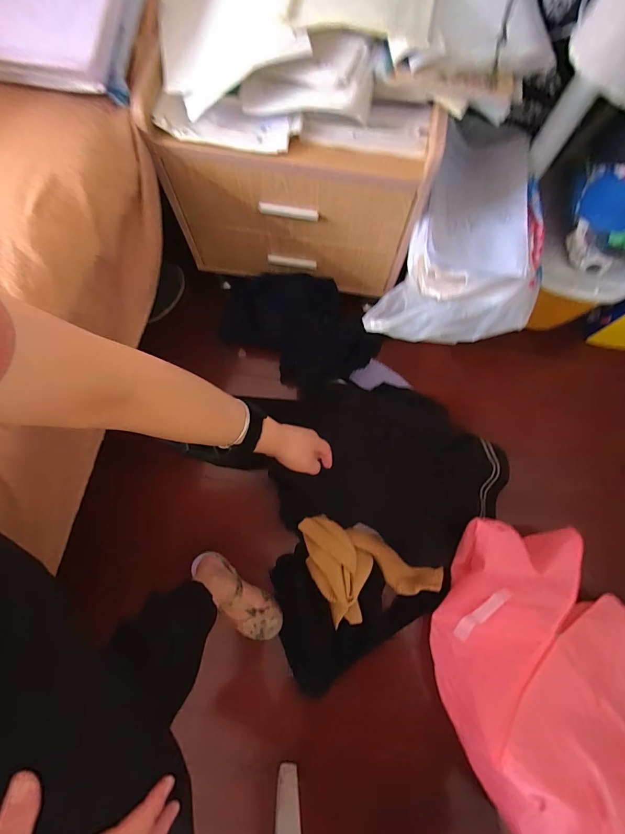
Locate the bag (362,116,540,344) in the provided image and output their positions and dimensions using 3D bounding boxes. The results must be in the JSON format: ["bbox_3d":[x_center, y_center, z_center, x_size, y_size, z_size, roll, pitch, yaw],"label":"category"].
[{"bbox_3d":[0.323,-0.349,0.751,0.306,0.224,0.369,18,75,3],"label":"bag"}]

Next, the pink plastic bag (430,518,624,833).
[{"bbox_3d":[0.486,0.466,0.702,0.468,0.163,0.534,-6,76,-3],"label":"pink plastic bag"}]

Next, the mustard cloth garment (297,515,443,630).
[{"bbox_3d":[0.123,0.299,0.802,0.263,0.094,0.233,-20,77,-7],"label":"mustard cloth garment"}]

